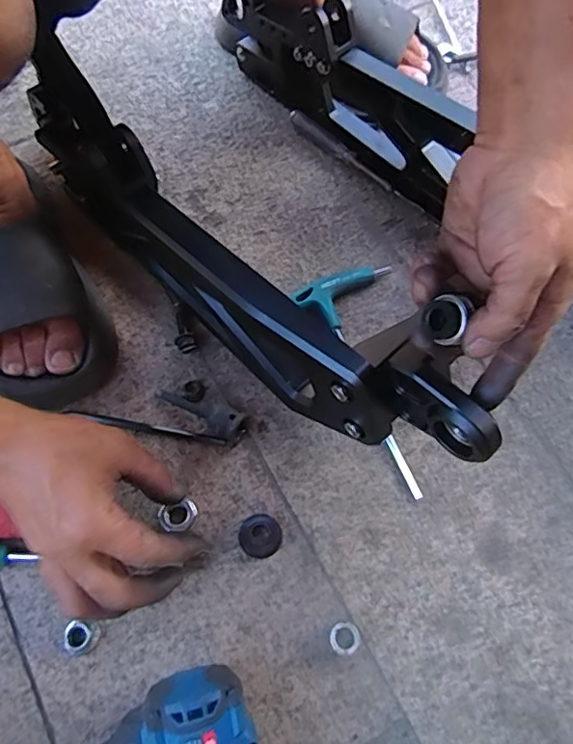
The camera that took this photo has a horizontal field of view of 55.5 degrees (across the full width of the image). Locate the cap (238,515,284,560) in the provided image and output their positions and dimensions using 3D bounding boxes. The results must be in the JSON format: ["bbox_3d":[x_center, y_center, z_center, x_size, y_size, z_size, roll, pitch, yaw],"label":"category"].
[{"bbox_3d":[-0.019,0.119,0.396,0.030,0.013,0.029,1,67,-1],"label":"cap"}]

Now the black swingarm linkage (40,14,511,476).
[{"bbox_3d":[-0.046,-0.077,0.397,0.429,0.135,0.049,41,72,17],"label":"black swingarm linkage"}]

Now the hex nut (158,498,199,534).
[{"bbox_3d":[-0.077,0.104,0.393,0.026,0.014,0.021,-26,70,-12],"label":"hex nut"}]

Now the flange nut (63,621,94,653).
[{"bbox_3d":[-0.140,0.176,0.363,0.021,0.010,0.019,1,67,-1],"label":"flange nut"}]

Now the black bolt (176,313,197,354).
[{"bbox_3d":[-0.089,-0.032,0.458,0.014,0.015,0.036,-26,70,-12],"label":"black bolt"}]

